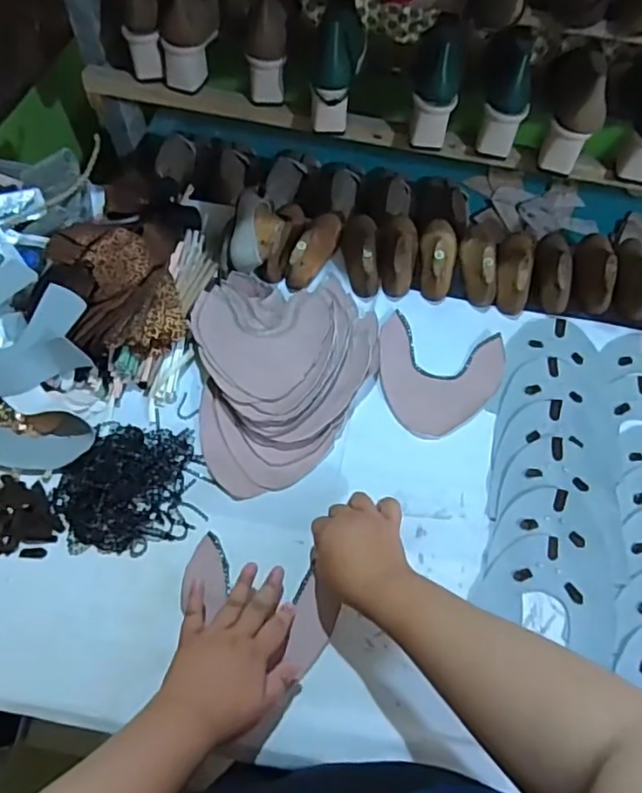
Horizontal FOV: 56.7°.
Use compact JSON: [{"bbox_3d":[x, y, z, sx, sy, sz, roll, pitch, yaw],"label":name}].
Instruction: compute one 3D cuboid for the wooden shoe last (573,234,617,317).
[{"bbox_3d":[0.383,-0.186,0.831,0.048,0.055,0.142,10,63,4],"label":"wooden shoe last"}]

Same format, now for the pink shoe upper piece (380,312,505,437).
[{"bbox_3d":[0.148,-0.023,0.766,0.157,0.011,0.162,15,64,6],"label":"pink shoe upper piece"}]

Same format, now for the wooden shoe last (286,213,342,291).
[{"bbox_3d":[-0.008,-0.216,0.830,0.048,0.050,0.140,18,64,8],"label":"wooden shoe last"}]

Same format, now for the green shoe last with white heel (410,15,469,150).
[{"bbox_3d":[0.149,-0.398,0.762,0.061,0.148,0.050,9,34,4],"label":"green shoe last with white heel"}]

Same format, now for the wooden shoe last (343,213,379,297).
[{"bbox_3d":[0.056,-0.214,0.832,0.051,0.048,0.142,1,63,-1],"label":"wooden shoe last"}]

